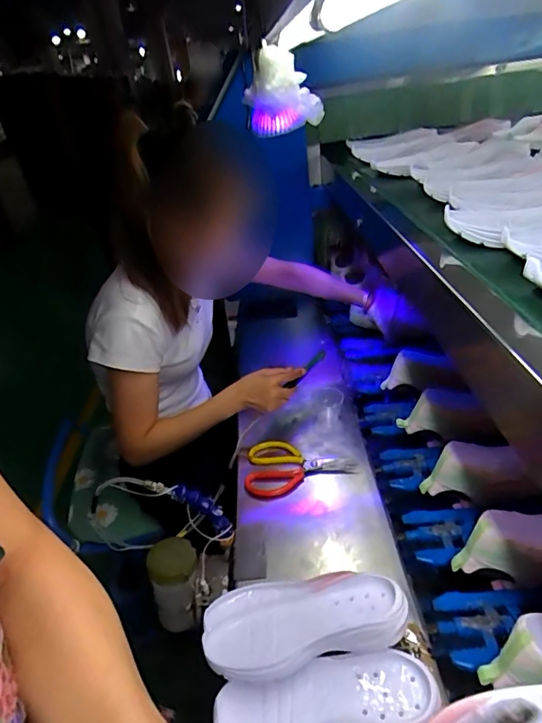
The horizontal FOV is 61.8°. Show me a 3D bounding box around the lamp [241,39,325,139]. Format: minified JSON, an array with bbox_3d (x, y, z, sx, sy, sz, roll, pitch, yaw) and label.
[{"bbox_3d":[0.018,-0.401,0.677,0.120,0.116,0.082,-1,34,9],"label":"lamp"}]

